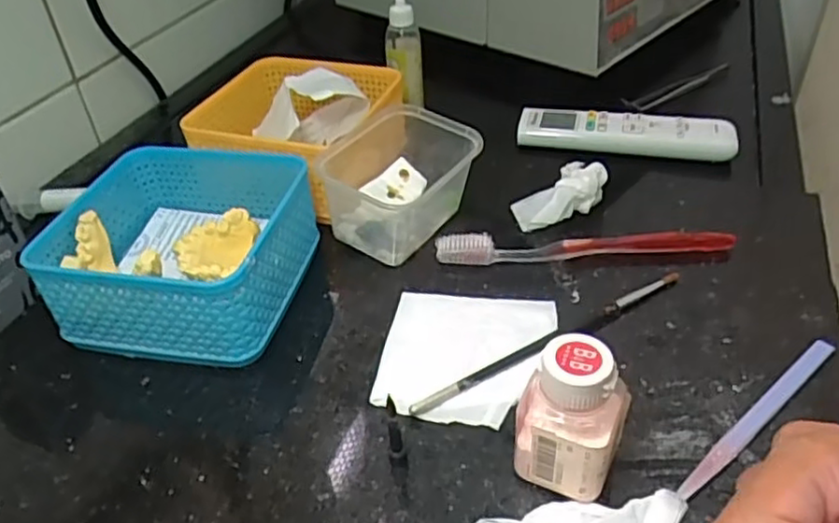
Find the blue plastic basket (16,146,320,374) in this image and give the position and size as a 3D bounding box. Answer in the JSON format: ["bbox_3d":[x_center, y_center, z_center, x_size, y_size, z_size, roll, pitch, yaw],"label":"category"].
[{"bbox_3d":[-0.147,-0.007,0.421,0.138,0.065,0.130,5,40,12],"label":"blue plastic basket"}]

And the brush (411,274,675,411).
[{"bbox_3d":[0.077,0.043,0.378,0.186,0.008,0.013,-23,42,-21],"label":"brush"}]

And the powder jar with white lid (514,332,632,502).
[{"bbox_3d":[0.066,0.069,0.296,0.042,0.070,0.033,15,43,23],"label":"powder jar with white lid"}]

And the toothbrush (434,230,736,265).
[{"bbox_3d":[0.106,-0.010,0.441,0.189,0.015,0.018,-2,39,4],"label":"toothbrush"}]

